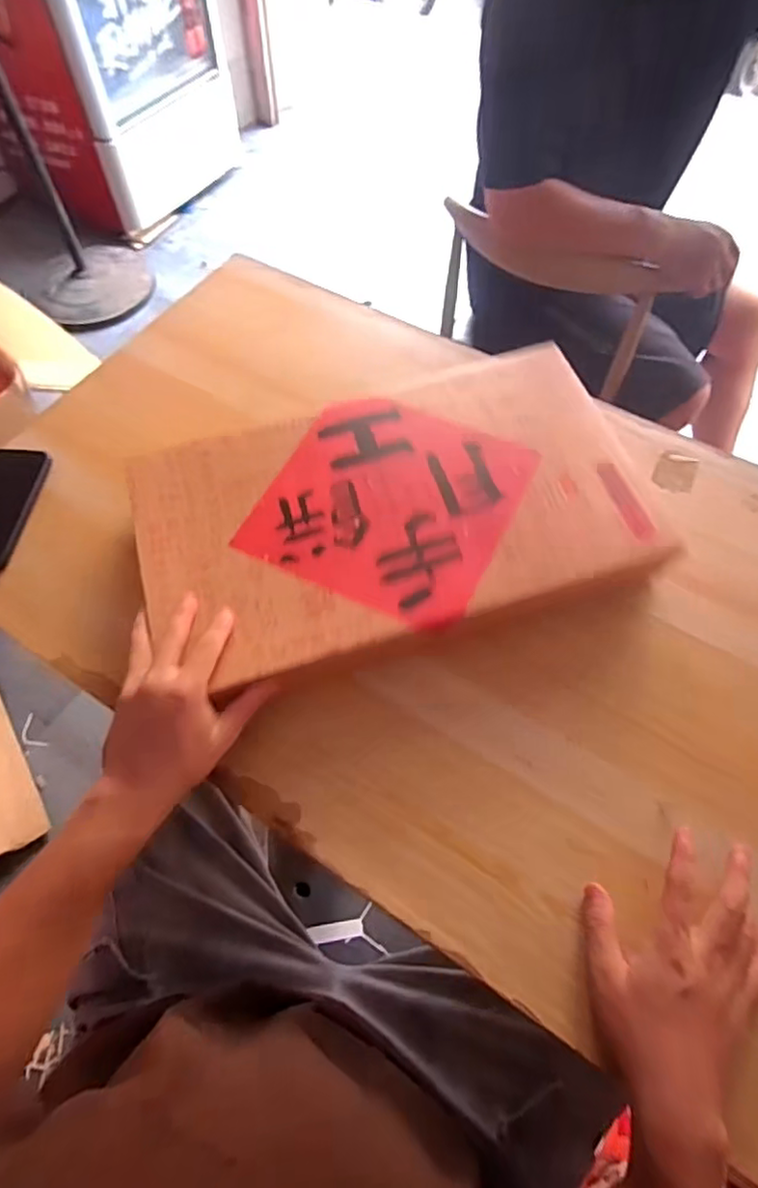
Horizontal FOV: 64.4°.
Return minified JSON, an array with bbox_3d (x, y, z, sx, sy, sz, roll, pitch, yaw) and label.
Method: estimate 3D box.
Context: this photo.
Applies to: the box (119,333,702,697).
[{"bbox_3d":[0.013,-0.089,0.574,0.470,0.039,0.280,-13,61,-8],"label":"box"}]

